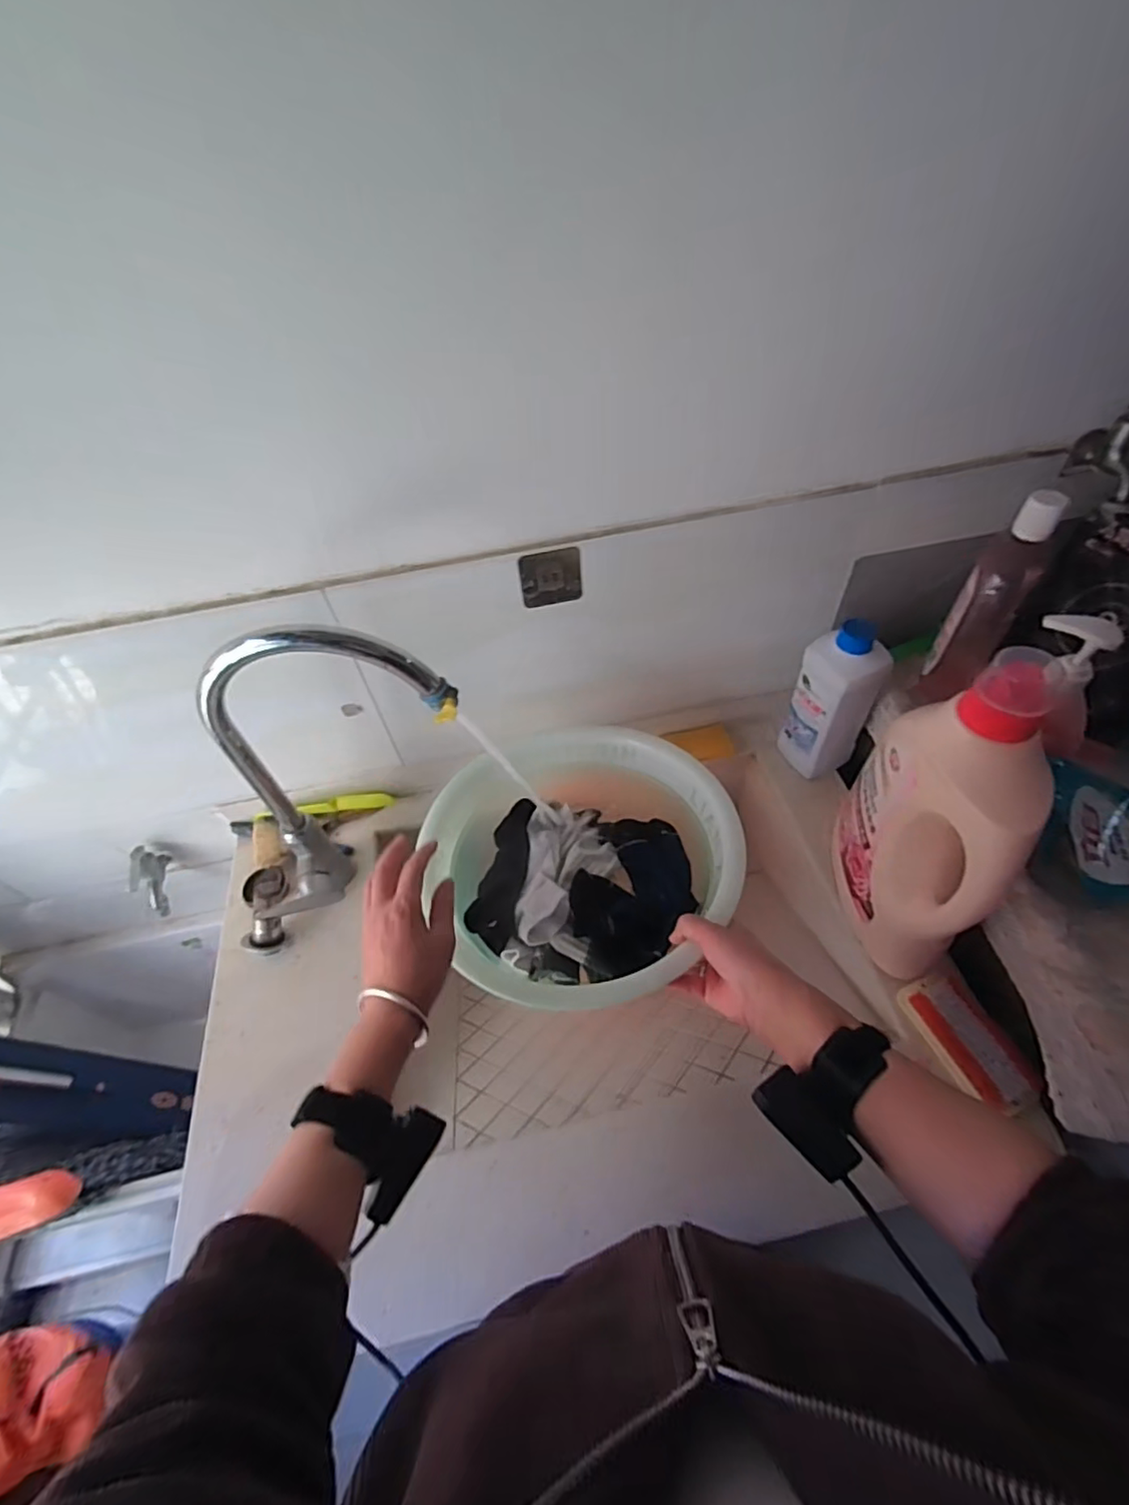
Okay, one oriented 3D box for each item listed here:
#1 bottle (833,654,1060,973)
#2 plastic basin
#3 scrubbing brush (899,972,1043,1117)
[{"bbox_3d":[0.367,0.061,0.594,0.090,0.327,0.194,-2,52,3],"label":"bottle"},{"bbox_3d":[0.017,0.117,0.666,0.321,0.104,0.302,-2,52,3],"label":"plastic basin"},{"bbox_3d":[0.416,0.297,0.620,0.068,0.027,0.130,-16,52,-8],"label":"scrubbing brush"}]

